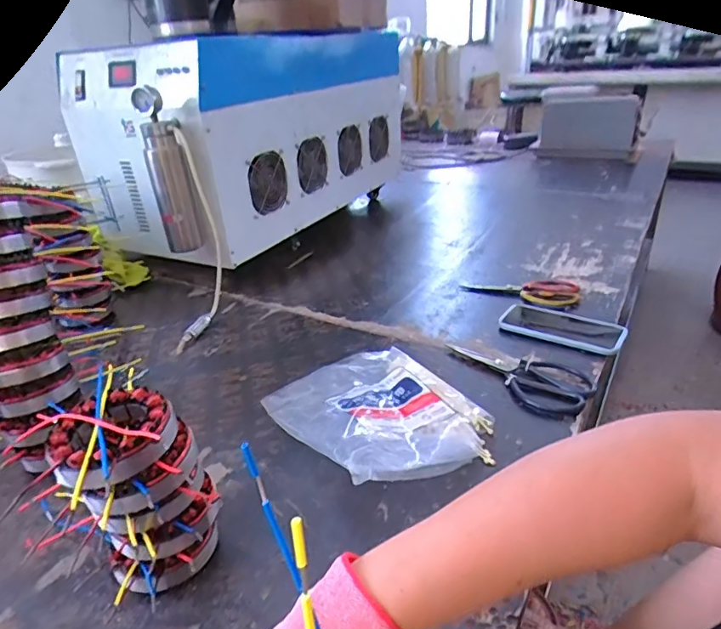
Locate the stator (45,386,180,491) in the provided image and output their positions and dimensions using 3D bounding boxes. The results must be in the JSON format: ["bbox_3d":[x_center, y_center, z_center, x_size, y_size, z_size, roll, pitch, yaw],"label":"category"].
[{"bbox_3d":[-0.182,0.089,0.370,0.095,0.029,0.088,-3,28,1],"label":"stator"}]

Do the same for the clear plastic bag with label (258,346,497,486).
[{"bbox_3d":[0.021,0.099,0.583,0.197,0.056,0.245,-20,31,-27],"label":"clear plastic bag with label"}]

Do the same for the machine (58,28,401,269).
[{"bbox_3d":[-0.220,-0.429,1.194,0.383,0.366,0.808,13,32,29],"label":"machine"}]

